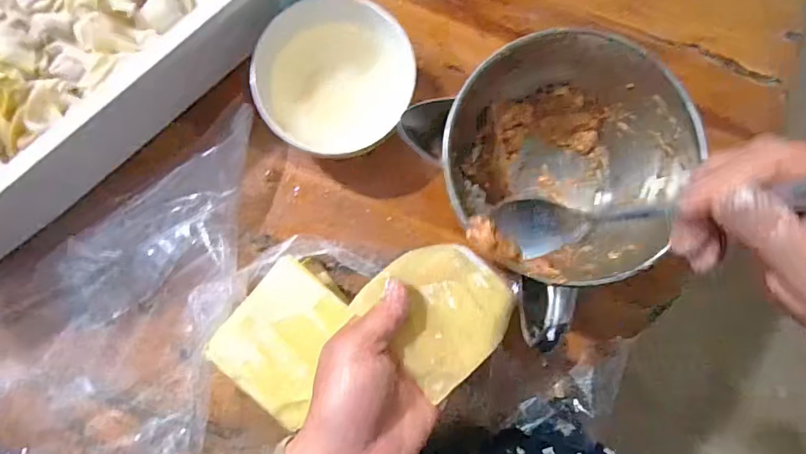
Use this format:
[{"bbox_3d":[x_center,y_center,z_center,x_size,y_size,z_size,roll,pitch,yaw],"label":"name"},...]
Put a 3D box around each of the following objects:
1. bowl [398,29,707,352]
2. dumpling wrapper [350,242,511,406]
[{"bbox_3d":[0.106,-0.044,0.363,0.150,0.111,0.164,-36,87,-4],"label":"bowl"},{"bbox_3d":[0.022,0.050,0.309,0.080,0.010,0.080,-42,78,-15],"label":"dumpling wrapper"}]

